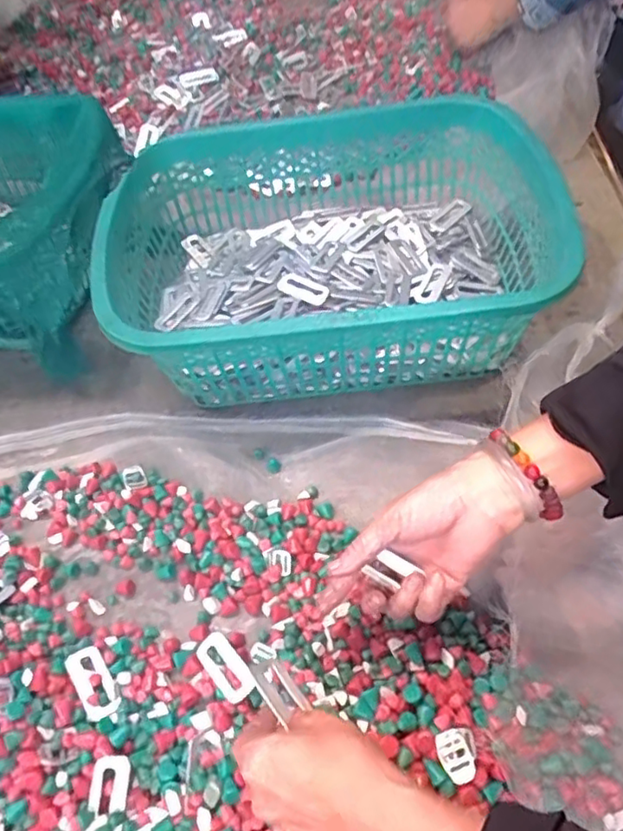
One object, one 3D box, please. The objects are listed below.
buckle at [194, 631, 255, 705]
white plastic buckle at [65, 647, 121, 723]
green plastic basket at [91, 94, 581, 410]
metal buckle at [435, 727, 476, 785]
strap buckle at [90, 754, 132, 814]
[{"bbox_3d":[-0.072,0.206,0.504,0.028,0.005,0.061,-43,55,-12],"label":"buckle"},{"bbox_3d":[-0.180,0.217,0.502,0.028,0.006,0.062,-32,58,-18],"label":"white plastic buckle"},{"bbox_3d":[0.015,-0.186,0.698,0.466,0.170,0.396,-8,54,-2],"label":"green plastic basket"},{"bbox_3d":[0.104,0.244,0.439,0.026,0.011,0.034,-13,54,-5],"label":"metal buckle"},{"bbox_3d":[-0.148,0.271,0.451,0.028,0.004,0.036,0,68,-3],"label":"strap buckle"}]

